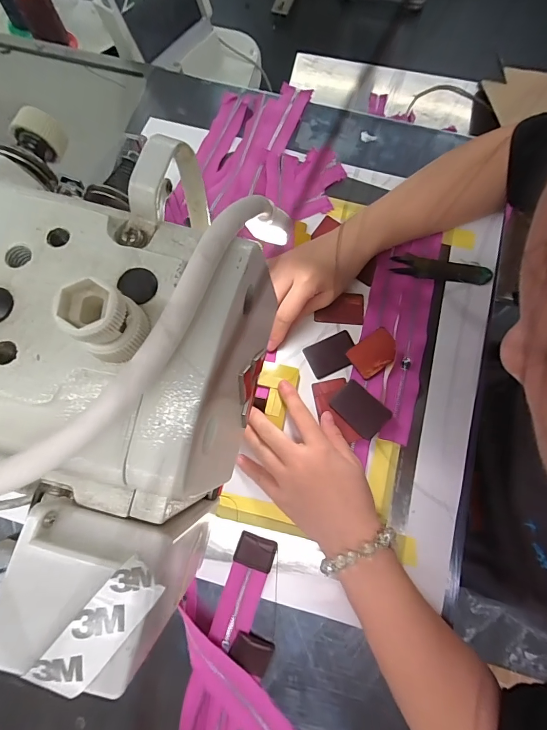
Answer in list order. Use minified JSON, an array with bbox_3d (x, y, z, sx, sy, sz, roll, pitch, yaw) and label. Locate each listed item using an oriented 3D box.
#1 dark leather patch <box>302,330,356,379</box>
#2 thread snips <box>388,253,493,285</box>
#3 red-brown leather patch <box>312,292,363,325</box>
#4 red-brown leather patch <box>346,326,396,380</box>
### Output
[{"bbox_3d":[0.060,-0.011,0.382,0.052,0.004,0.035,-24,77,-6],"label":"dark leather patch"},{"bbox_3d":[0.180,-0.104,0.403,0.103,0.010,0.022,9,76,2],"label":"thread snips"},{"bbox_3d":[0.070,-0.061,0.395,0.051,0.005,0.035,3,76,0],"label":"red-brown leather patch"},{"bbox_3d":[0.103,-0.012,0.382,0.050,0.004,0.036,-34,79,-9],"label":"red-brown leather patch"}]

